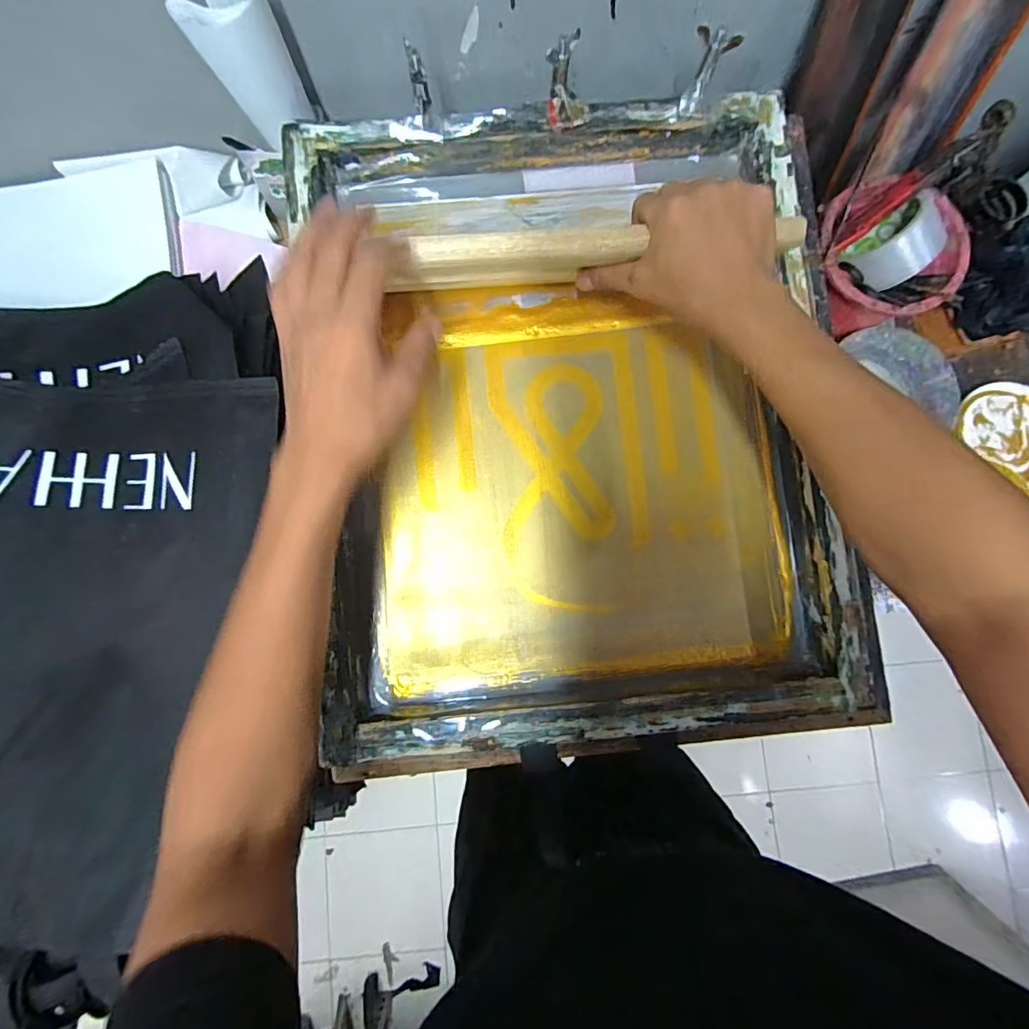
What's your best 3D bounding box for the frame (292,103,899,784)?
[{"bbox_3d":[0.060,-0.053,0.424,0.494,0.058,0.527,-5,85,2],"label":"frame"}]

